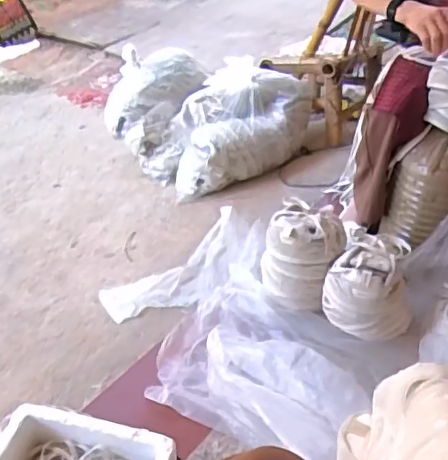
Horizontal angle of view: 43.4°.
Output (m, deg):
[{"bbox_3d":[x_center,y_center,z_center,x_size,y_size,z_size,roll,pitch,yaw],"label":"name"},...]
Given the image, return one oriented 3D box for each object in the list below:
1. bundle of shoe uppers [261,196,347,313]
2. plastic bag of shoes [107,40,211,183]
[{"bbox_3d":[0.158,0.062,1.140,0.147,0.232,0.134,21,43,24],"label":"bundle of shoe uppers"},{"bbox_3d":[-0.220,-0.373,1.801,0.271,0.304,0.325,7,39,9],"label":"plastic bag of shoes"}]

